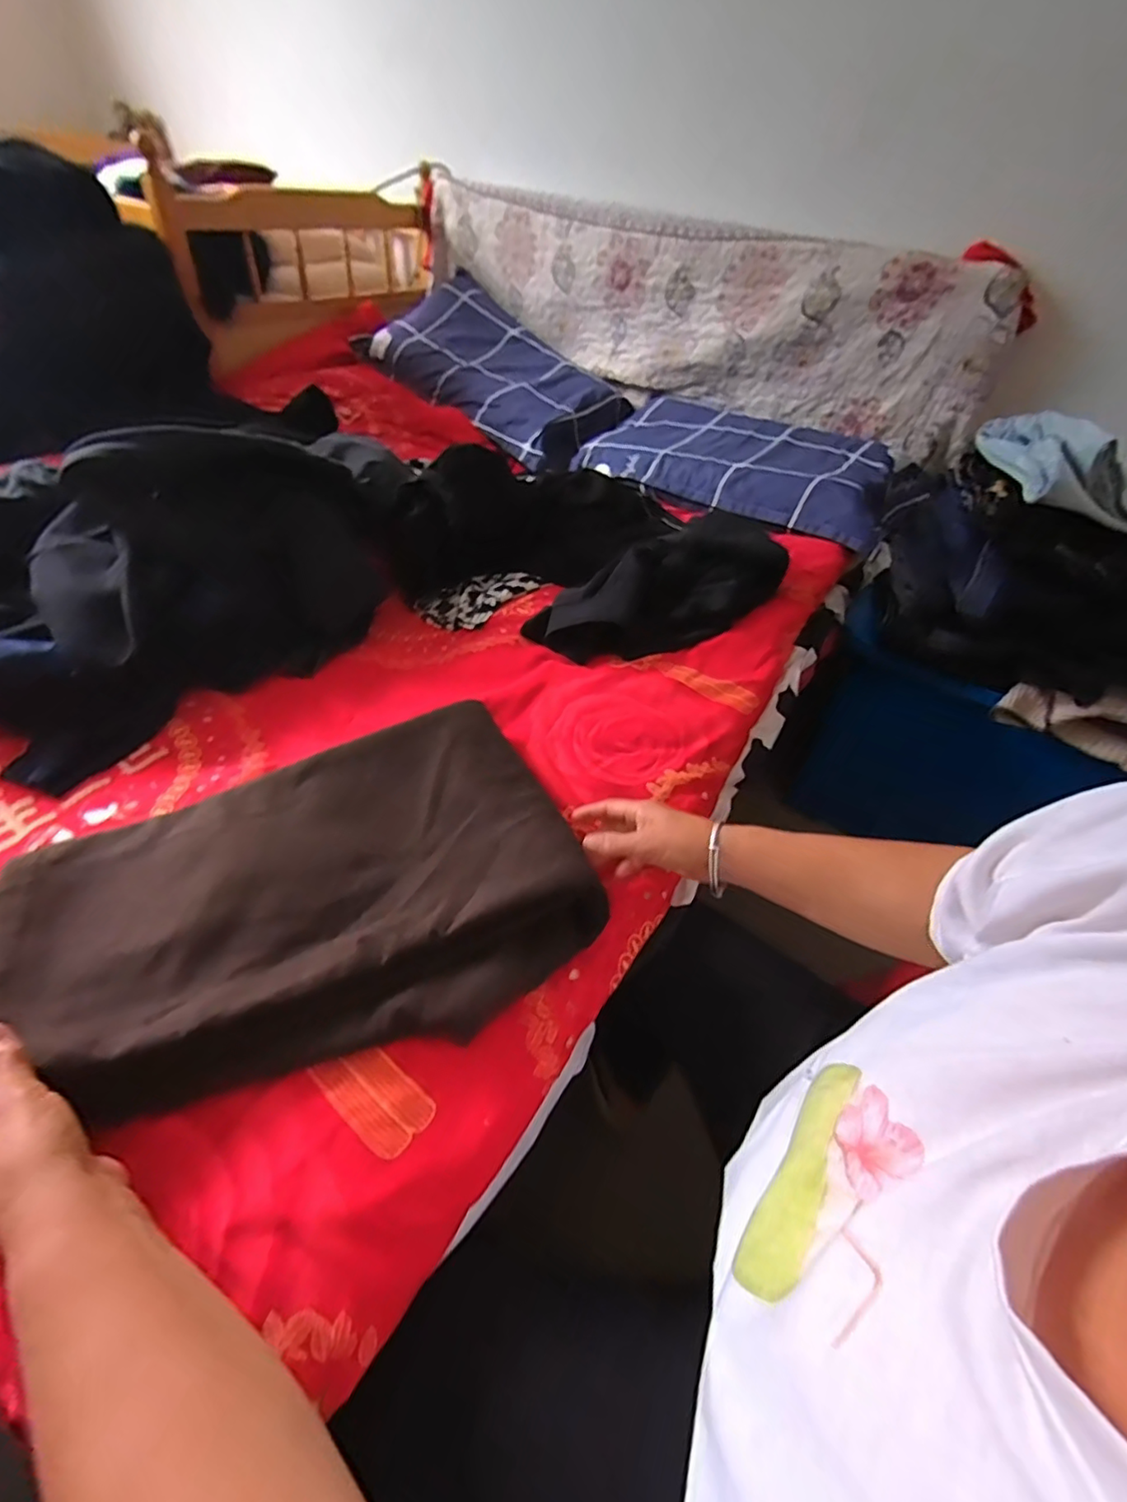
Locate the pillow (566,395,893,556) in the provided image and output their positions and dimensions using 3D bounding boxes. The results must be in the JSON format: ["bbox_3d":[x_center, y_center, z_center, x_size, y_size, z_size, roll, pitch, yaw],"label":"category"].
[{"bbox_3d":[0.355,-0.594,1.171,0.616,0.101,0.381,29,49,20],"label":"pillow"}]

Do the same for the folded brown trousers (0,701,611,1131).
[{"bbox_3d":[-0.224,0.118,0.465,0.469,0.052,0.289,-18,51,-23],"label":"folded brown trousers"}]

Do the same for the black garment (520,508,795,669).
[{"bbox_3d":[0.152,-0.238,0.829,0.384,0.088,0.193,-29,55,-30],"label":"black garment"}]

